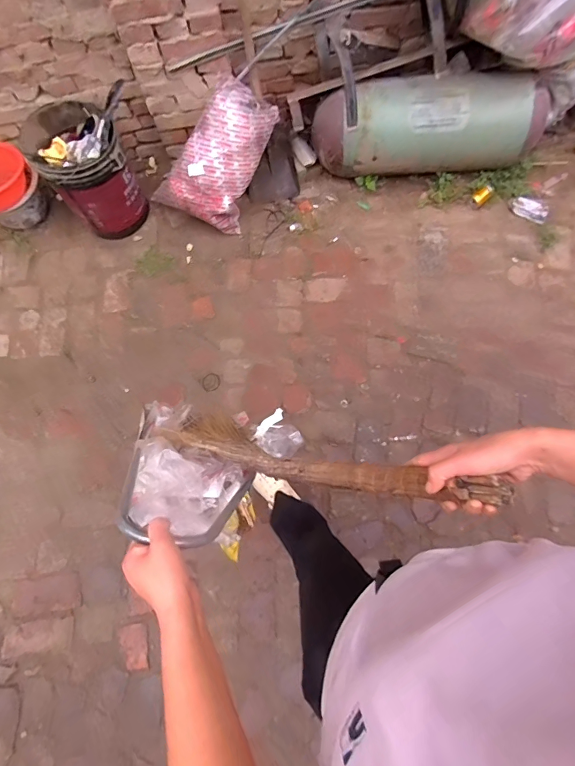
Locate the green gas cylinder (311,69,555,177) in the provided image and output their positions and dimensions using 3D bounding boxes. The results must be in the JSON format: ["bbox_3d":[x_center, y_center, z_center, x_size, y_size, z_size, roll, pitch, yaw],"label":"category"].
[{"bbox_3d":[0.551,-1.003,1.550,0.916,0.317,0.254,-1,72,1],"label":"green gas cylinder"}]

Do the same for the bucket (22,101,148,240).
[{"bbox_3d":[-0.779,-0.817,1.581,0.297,0.399,0.320,-35,74,-9],"label":"bucket"}]

